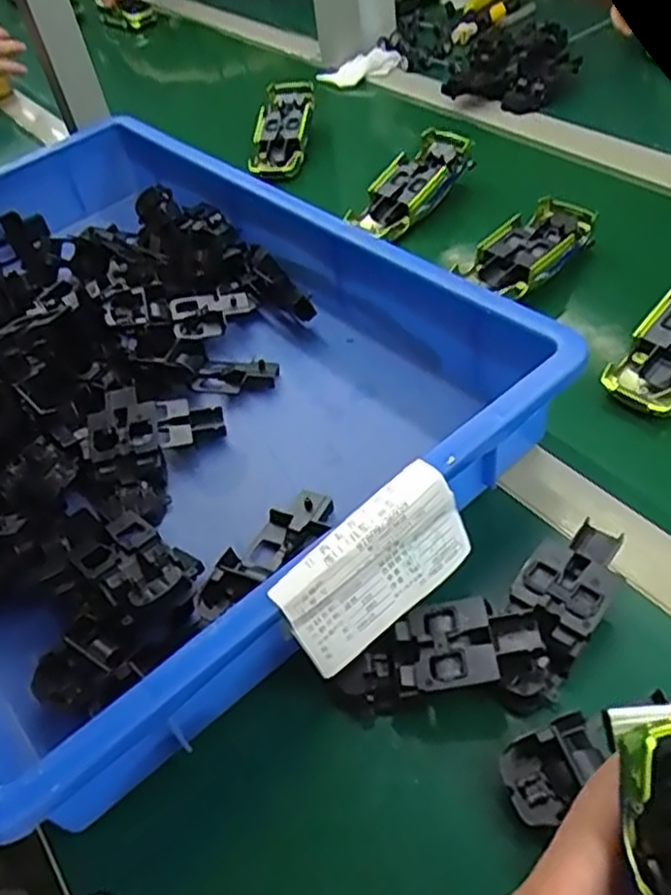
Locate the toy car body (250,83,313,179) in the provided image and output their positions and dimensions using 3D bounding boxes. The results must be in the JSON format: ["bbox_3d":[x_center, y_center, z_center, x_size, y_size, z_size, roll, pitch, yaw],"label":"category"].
[{"bbox_3d":[-0.058,-0.345,0.778,0.054,0.025,0.133,6,69,11],"label":"toy car body"}]

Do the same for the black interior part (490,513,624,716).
[{"bbox_3d":[0.111,0.078,0.359,0.042,0.020,0.098,26,58,30],"label":"black interior part"}]

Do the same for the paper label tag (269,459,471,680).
[{"bbox_3d":[0.021,0.059,0.347,0.100,0.062,0.013,-37,34,-17],"label":"paper label tag"}]

